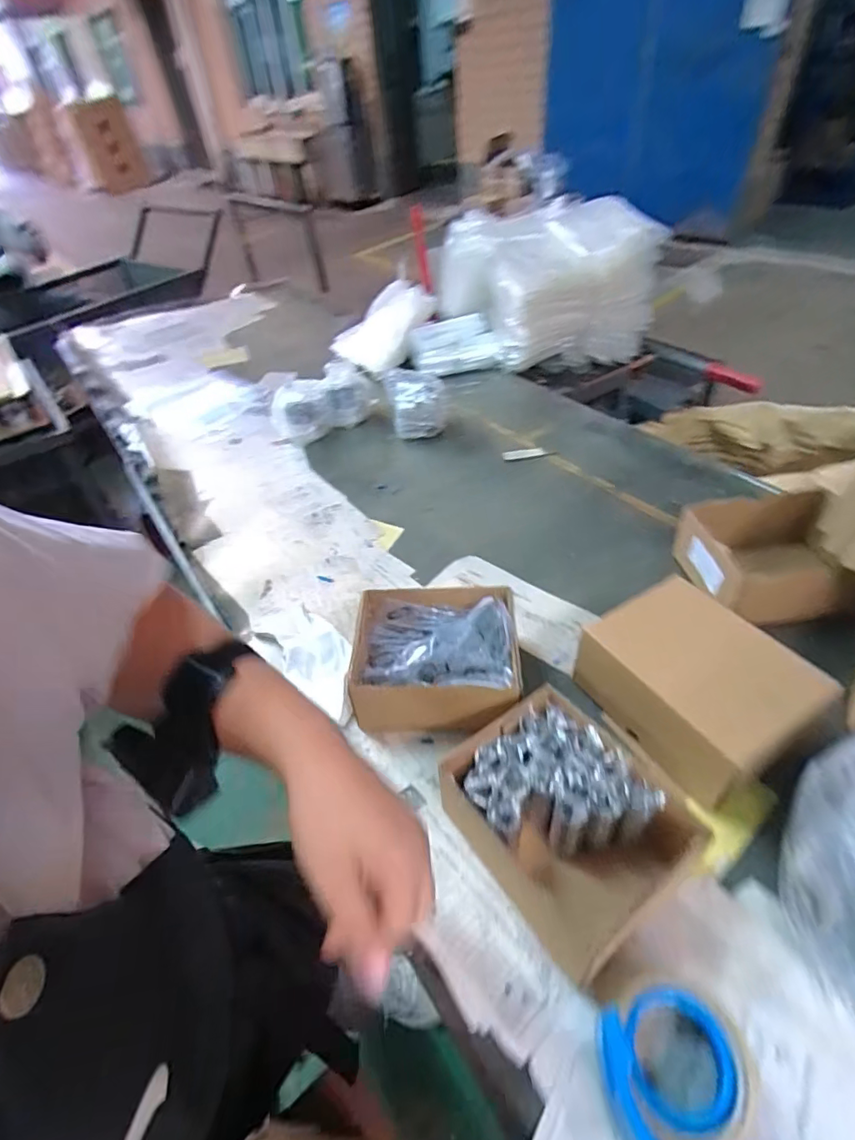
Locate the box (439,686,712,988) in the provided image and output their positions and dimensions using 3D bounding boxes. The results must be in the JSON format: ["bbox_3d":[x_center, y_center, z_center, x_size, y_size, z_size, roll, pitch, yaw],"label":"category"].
[{"bbox_3d":[0.123,0.222,0.474,0.135,0.088,0.176,-28,48,-22],"label":"box"}]

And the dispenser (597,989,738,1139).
[{"bbox_3d":[0.168,0.371,0.333,0.086,0.060,0.150,-8,44,-2],"label":"dispenser"}]

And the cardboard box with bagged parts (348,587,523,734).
[{"bbox_3d":[0.011,0.106,0.611,0.181,0.095,0.162,-4,44,2],"label":"cardboard box with bagged parts"}]

